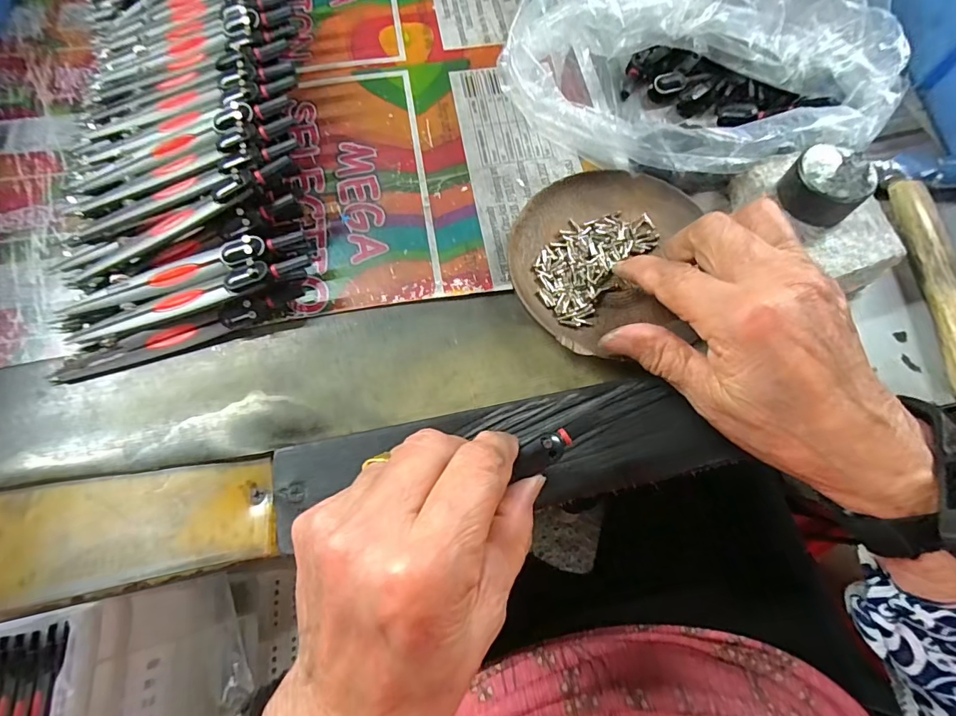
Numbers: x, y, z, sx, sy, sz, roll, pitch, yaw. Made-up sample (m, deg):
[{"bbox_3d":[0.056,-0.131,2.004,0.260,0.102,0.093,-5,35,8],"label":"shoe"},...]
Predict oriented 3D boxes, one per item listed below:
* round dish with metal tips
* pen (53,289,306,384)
[{"bbox_3d":[0.067,-0.053,0.253,0.095,0.012,0.112,11,69,3],"label":"round dish with metal tips"},{"bbox_3d":[-0.152,-0.012,0.237,0.123,0.015,0.013,-22,70,-9],"label":"pen"}]

